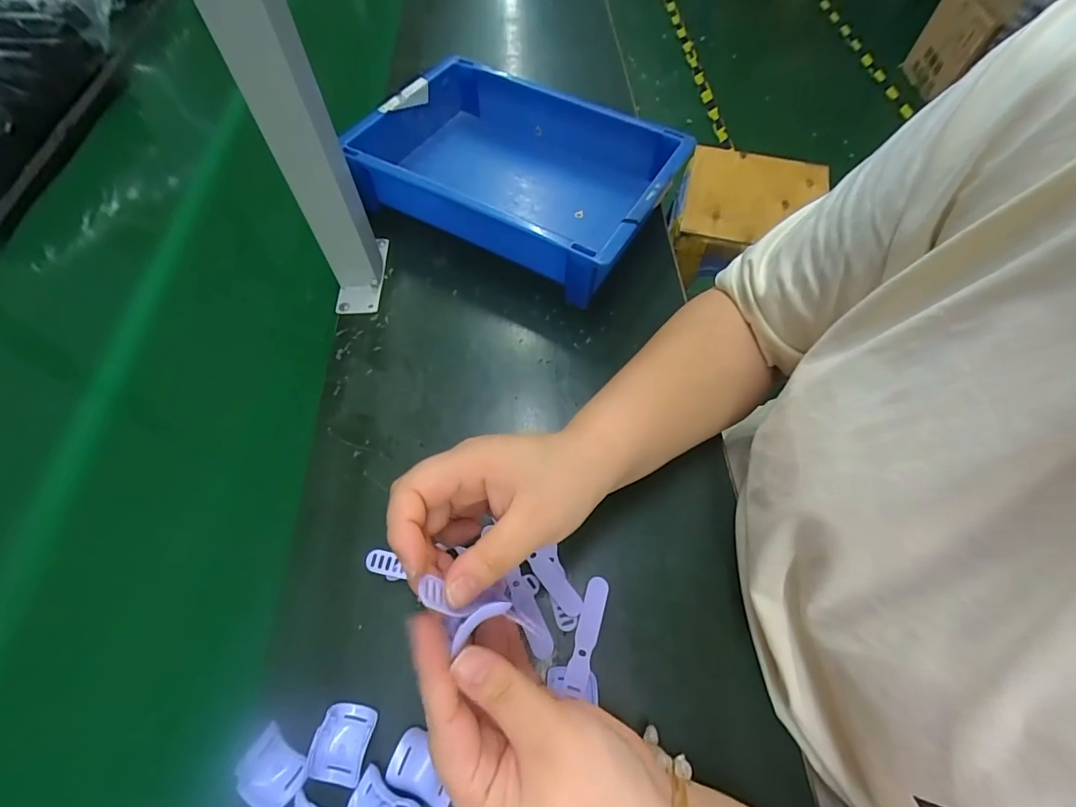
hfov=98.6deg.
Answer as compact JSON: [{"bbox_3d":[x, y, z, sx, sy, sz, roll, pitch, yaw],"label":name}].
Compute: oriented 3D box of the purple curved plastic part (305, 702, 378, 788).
[{"bbox_3d":[-0.114,0.201,0.273,0.030,0.019,0.038,13,62,7],"label":"purple curved plastic part"}]

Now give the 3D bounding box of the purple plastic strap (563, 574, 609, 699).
[{"bbox_3d":[0.033,0.151,0.304,0.015,0.004,0.071,13,58,13],"label":"purple plastic strap"}]

